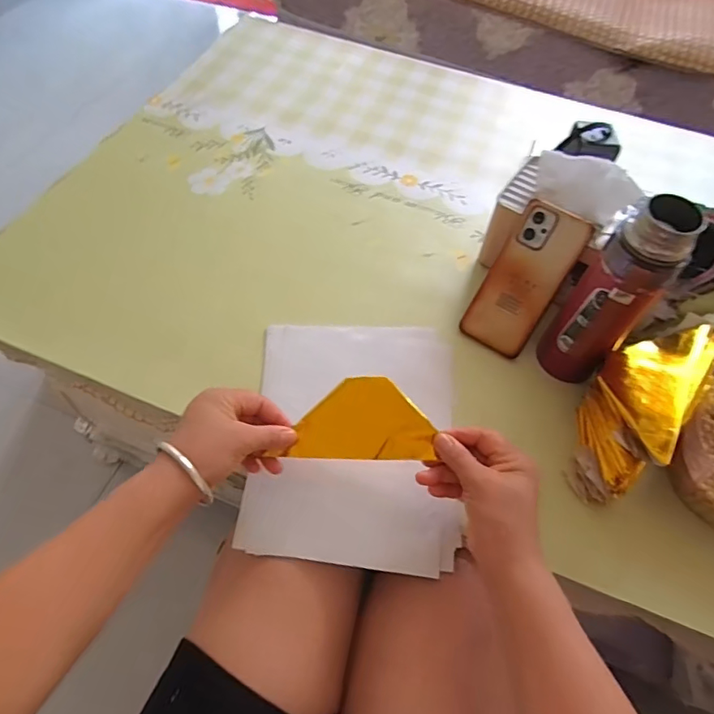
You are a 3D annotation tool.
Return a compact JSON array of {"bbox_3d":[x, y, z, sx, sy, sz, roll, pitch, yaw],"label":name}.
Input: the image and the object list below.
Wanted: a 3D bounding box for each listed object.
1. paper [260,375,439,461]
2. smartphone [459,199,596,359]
[{"bbox_3d":[0.008,0.059,0.462,0.118,0.010,0.077,5,89,9],"label":"paper"},{"bbox_3d":[0.183,-0.084,0.552,0.075,0.010,0.164,31,106,15],"label":"smartphone"}]

